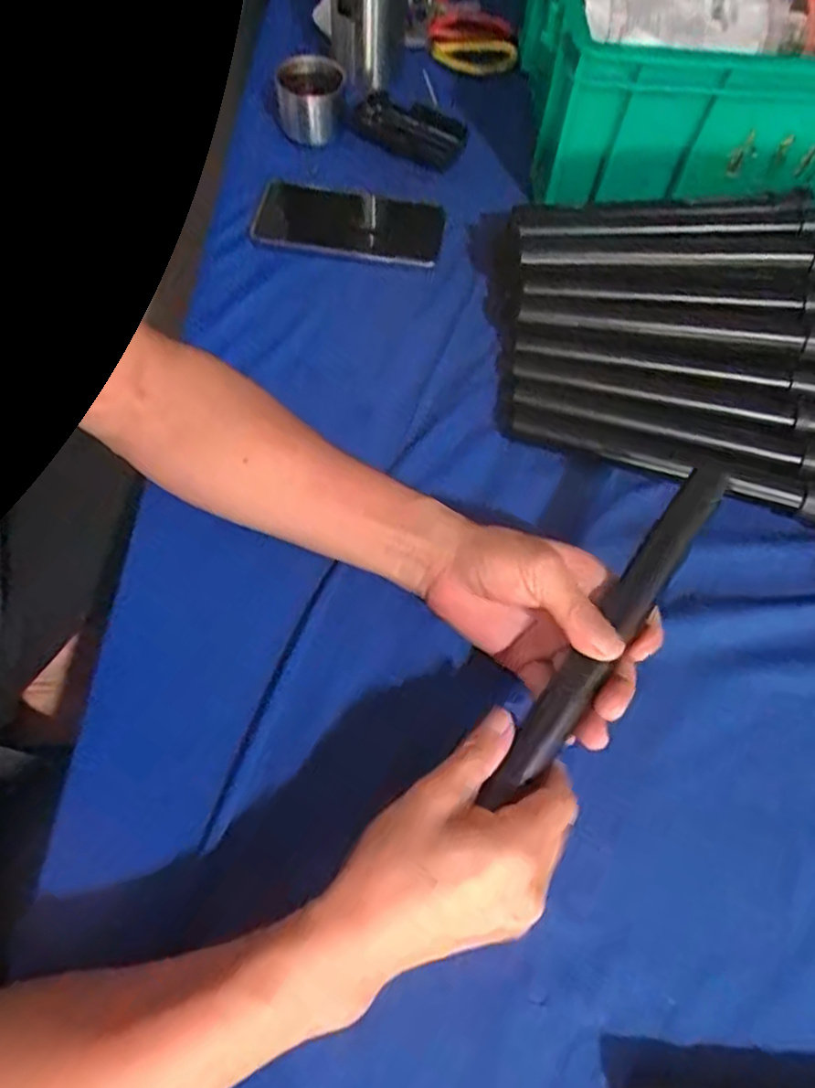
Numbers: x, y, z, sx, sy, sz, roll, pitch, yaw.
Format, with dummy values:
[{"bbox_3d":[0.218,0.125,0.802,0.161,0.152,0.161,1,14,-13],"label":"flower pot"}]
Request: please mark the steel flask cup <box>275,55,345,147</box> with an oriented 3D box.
[{"bbox_3d":[-0.088,-0.404,0.626,0.061,0.048,0.052,0,63,-4],"label":"steel flask cup"}]

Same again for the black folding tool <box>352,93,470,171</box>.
[{"bbox_3d":[0.006,-0.401,0.662,0.107,0.026,0.055,28,65,11],"label":"black folding tool"}]

